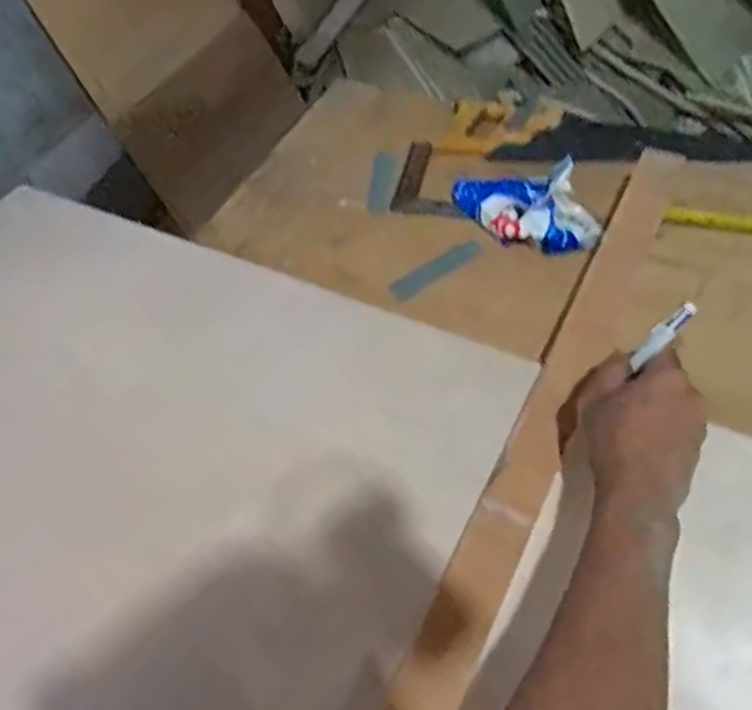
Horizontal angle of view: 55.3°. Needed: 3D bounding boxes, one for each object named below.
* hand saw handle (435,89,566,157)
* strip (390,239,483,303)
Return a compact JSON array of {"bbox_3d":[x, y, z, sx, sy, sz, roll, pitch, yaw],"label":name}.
[{"bbox_3d":[0.151,-0.295,0.908,0.171,0.025,0.085,-19,51,-10],"label":"hand saw handle"},{"bbox_3d":[0.065,-0.092,0.776,0.104,0.004,0.023,-31,82,0],"label":"strip"}]

